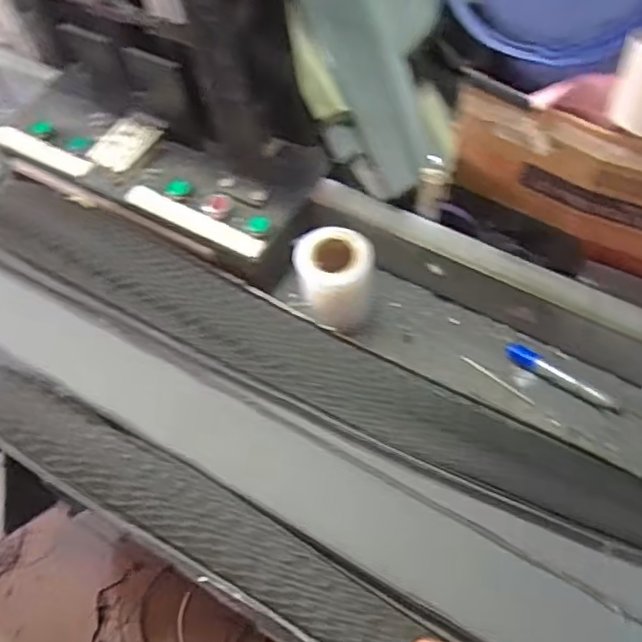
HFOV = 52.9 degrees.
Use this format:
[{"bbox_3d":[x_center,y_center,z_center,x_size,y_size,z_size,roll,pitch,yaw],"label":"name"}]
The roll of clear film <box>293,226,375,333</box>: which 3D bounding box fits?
[{"bbox_3d":[0.016,-0.047,0.739,0.087,0.100,0.071,0,58,5],"label":"roll of clear film"}]

